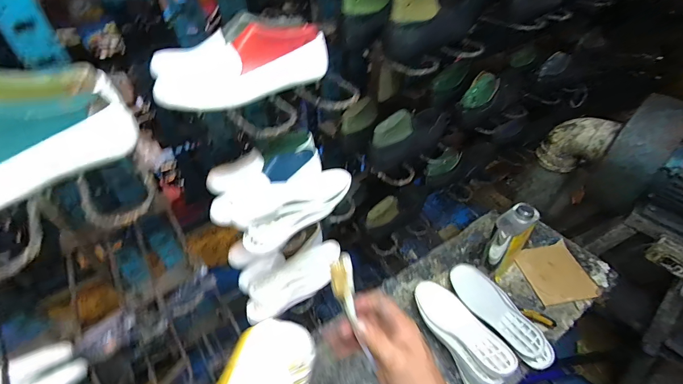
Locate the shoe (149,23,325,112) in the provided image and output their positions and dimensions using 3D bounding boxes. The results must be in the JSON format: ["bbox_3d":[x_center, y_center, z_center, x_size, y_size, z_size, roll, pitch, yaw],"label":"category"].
[{"bbox_3d":[-0.148,-0.197,0.504,0.254,0.073,0.124,-13,47,-14],"label":"shoe"}]

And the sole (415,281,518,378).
[{"bbox_3d":[0.261,0.286,0.735,0.098,0.031,0.256,-19,30,-19],"label":"sole"}]

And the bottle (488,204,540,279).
[{"bbox_3d":[0.405,0.123,0.835,0.111,0.195,0.070,-32,54,-28],"label":"bottle"}]

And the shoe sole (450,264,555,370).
[{"bbox_3d":[0.352,0.269,0.768,0.093,0.036,0.265,-24,51,-22],"label":"shoe sole"}]

